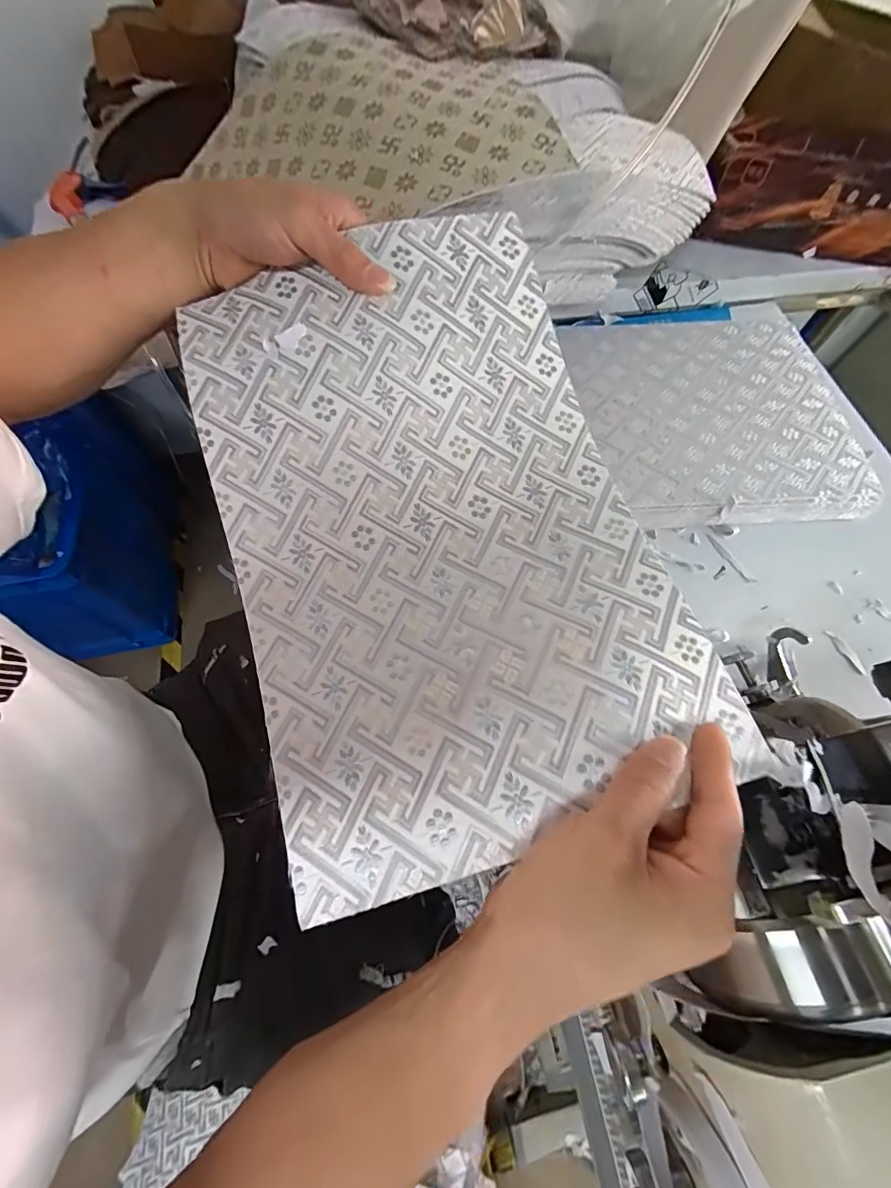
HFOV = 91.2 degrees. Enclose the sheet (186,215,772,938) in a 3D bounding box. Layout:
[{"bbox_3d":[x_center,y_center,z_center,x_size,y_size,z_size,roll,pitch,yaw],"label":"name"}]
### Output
[{"bbox_3d":[-0.004,-0.042,0.274,0.266,0.082,0.395,-15,67,-9],"label":"sheet"}]

